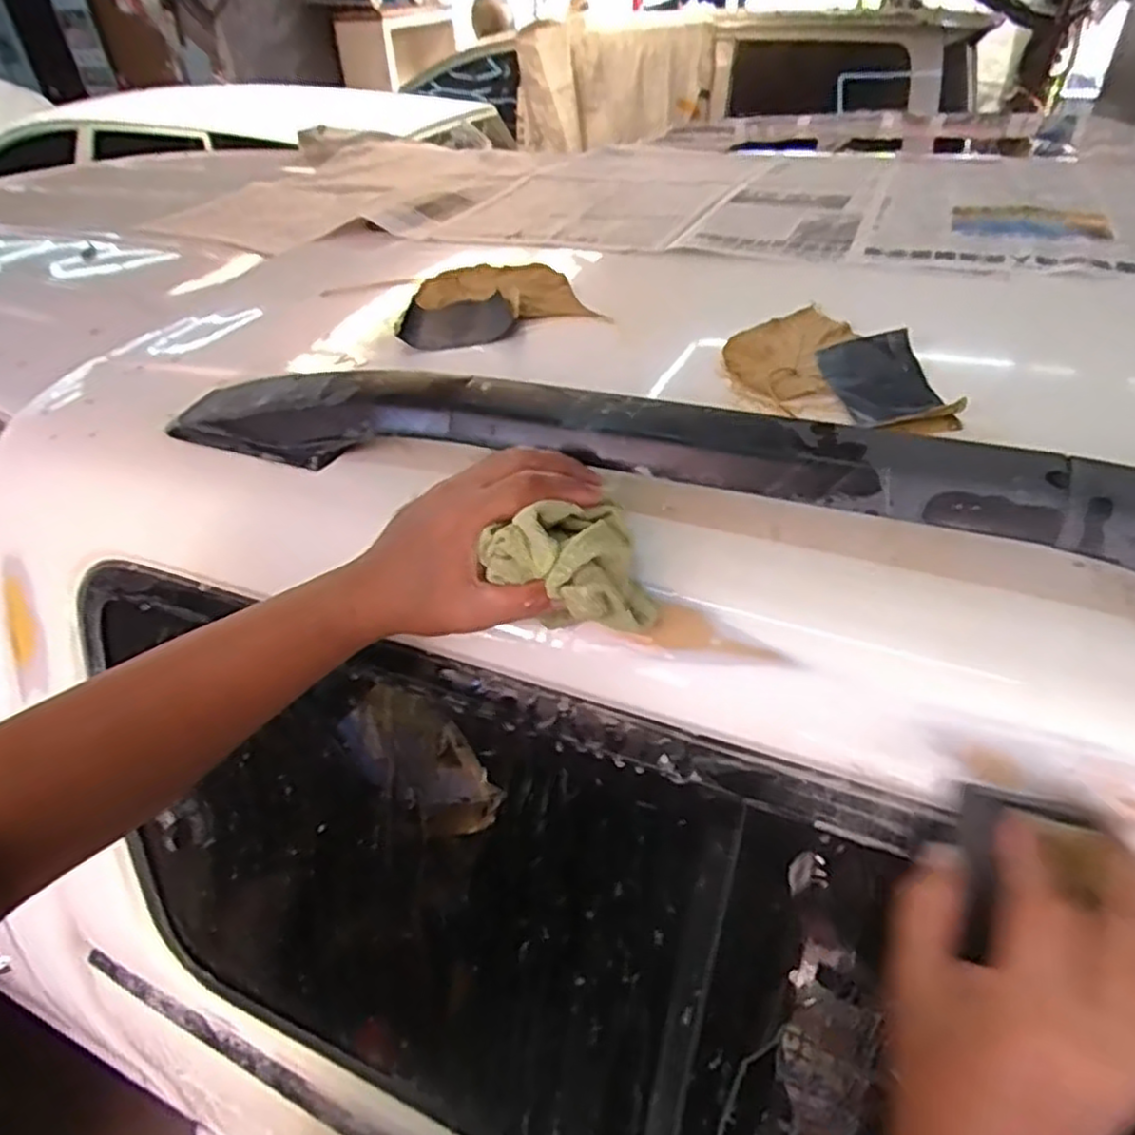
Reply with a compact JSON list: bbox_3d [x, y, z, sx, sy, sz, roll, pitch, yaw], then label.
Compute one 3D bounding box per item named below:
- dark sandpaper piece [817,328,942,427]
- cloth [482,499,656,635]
[{"bbox_3d":[0.222,-0.136,0.522,0.066,0.022,0.107,-2,40,2],"label":"dark sandpaper piece"},{"bbox_3d":[0.007,0.001,0.395,0.083,0.069,0.060,-23,42,-21],"label":"cloth"}]

